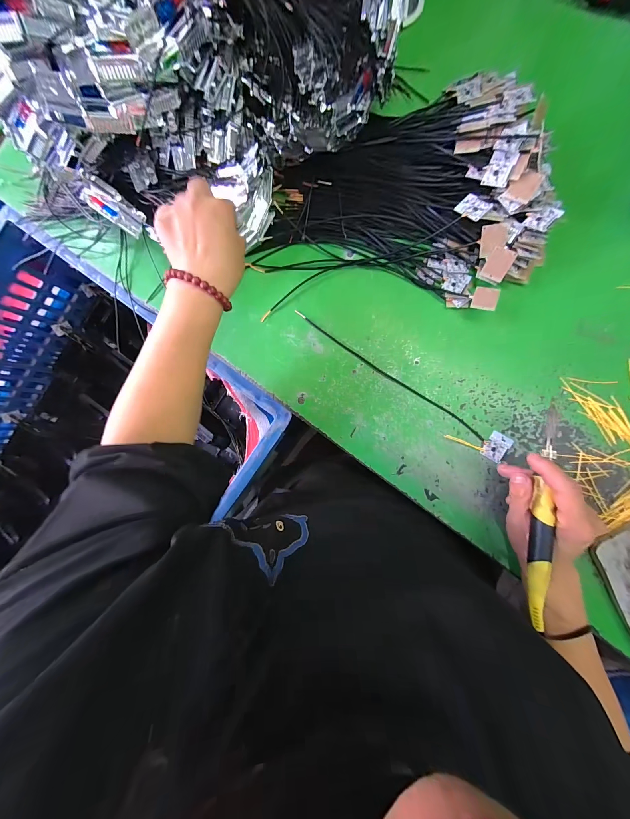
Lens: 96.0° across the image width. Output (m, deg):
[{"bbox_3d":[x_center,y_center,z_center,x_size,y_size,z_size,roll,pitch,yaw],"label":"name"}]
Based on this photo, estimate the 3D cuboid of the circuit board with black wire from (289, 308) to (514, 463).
[{"bbox_3d":[0.097,-0.030,0.352,0.306,0.008,0.037,33,92,8],"label":"circuit board with black wire"}]

